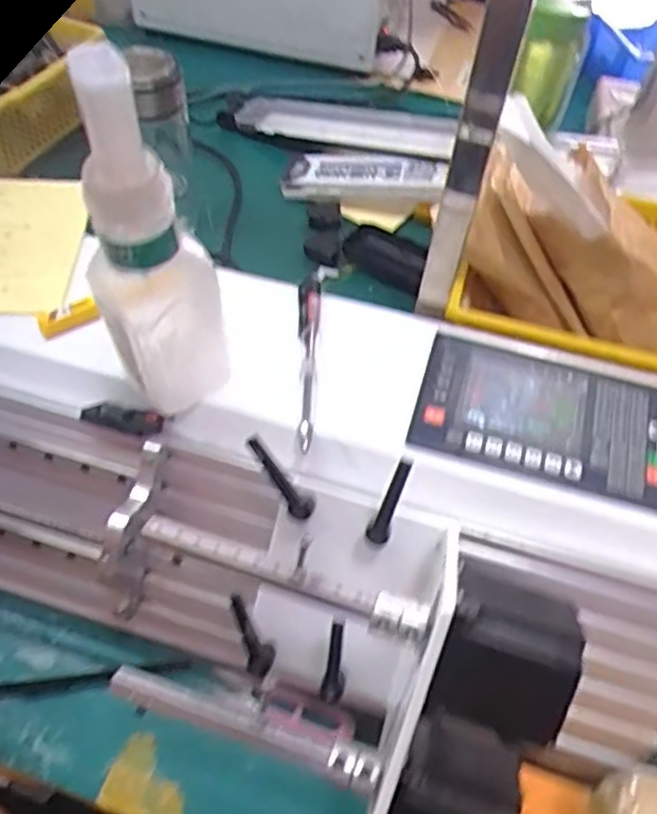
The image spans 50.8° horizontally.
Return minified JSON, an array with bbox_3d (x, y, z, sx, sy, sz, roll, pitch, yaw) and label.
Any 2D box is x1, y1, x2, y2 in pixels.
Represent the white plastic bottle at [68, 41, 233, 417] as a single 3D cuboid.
[{"bbox_3d":[-0.093,-0.073,0.366,0.066,0.204,0.060,-16,56,-14],"label":"white plastic bottle"}]

